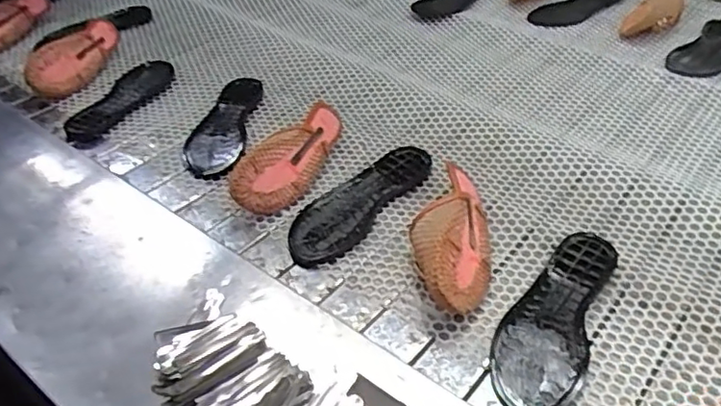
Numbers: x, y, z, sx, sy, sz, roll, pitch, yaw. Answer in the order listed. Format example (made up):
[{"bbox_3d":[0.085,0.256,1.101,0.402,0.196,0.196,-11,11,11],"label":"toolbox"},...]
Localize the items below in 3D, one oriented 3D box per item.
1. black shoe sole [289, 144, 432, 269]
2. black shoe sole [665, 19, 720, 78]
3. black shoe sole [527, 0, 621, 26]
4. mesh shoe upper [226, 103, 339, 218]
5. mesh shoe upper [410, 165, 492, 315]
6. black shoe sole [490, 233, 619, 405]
[{"bbox_3d":[0.000,-0.001,0.836,0.094,0.028,0.264,28,48,31],"label":"black shoe sole"},{"bbox_3d":[0.645,-0.291,1.139,0.091,0.018,0.228,28,48,31],"label":"black shoe sole"},{"bbox_3d":[0.453,-0.417,1.299,0.239,0.019,0.090,-23,44,-23],"label":"black shoe sole"},{"bbox_3d":[-0.088,-0.069,0.874,0.061,0.078,0.253,20,45,25],"label":"mesh shoe upper"},{"bbox_3d":[0.110,0.041,0.739,0.092,0.075,0.208,3,40,6],"label":"mesh shoe upper"},{"bbox_3d":[0.210,0.123,0.669,0.090,0.022,0.250,18,44,22],"label":"black shoe sole"}]

